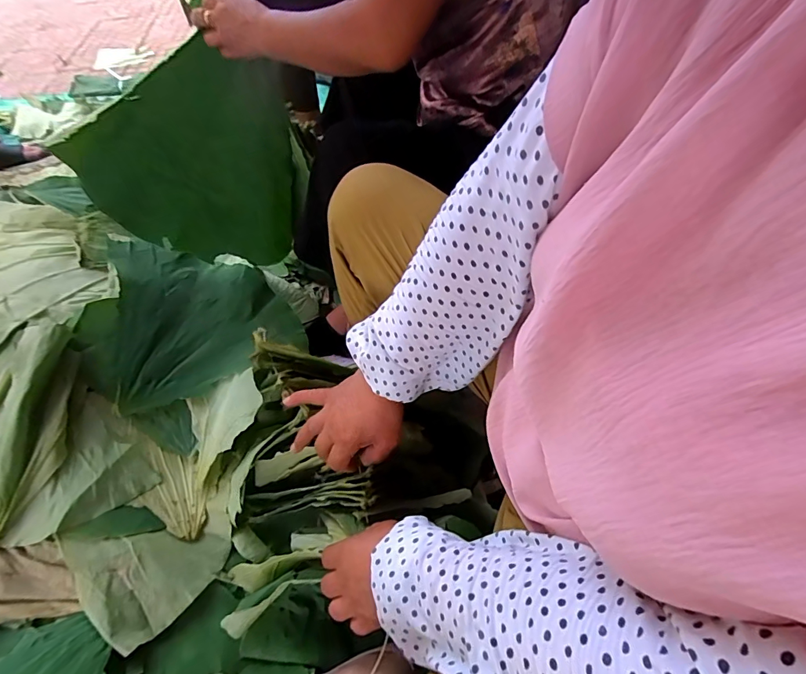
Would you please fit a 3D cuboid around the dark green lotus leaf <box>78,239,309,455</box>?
[{"bbox_3d":[-0.425,-0.039,0.811,0.348,0.140,0.382,-35,62,-20],"label":"dark green lotus leaf"}]

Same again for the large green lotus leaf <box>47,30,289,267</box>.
[{"bbox_3d":[-0.388,-0.301,0.782,0.365,0.358,0.092,-17,58,-10],"label":"large green lotus leaf"}]

